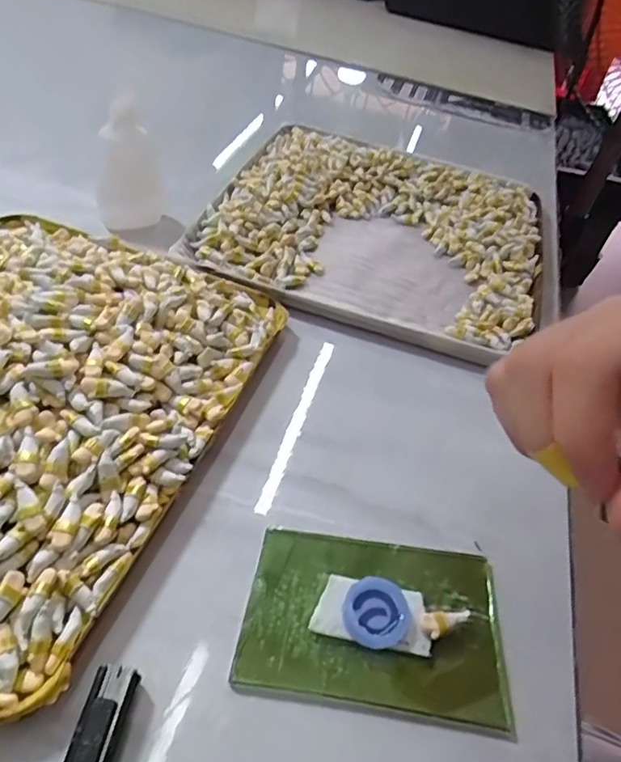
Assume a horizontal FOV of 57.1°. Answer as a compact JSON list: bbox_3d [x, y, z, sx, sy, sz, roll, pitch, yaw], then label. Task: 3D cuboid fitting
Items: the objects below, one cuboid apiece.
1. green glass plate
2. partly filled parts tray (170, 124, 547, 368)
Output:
[{"bbox_3d":[0.027,0.095,0.232,0.102,0.010,0.067,10,47,-1],"label":"green glass plate"},{"bbox_3d":[0.053,-0.112,0.422,0.235,0.028,0.216,17,47,5],"label":"partly filled parts tray"}]

